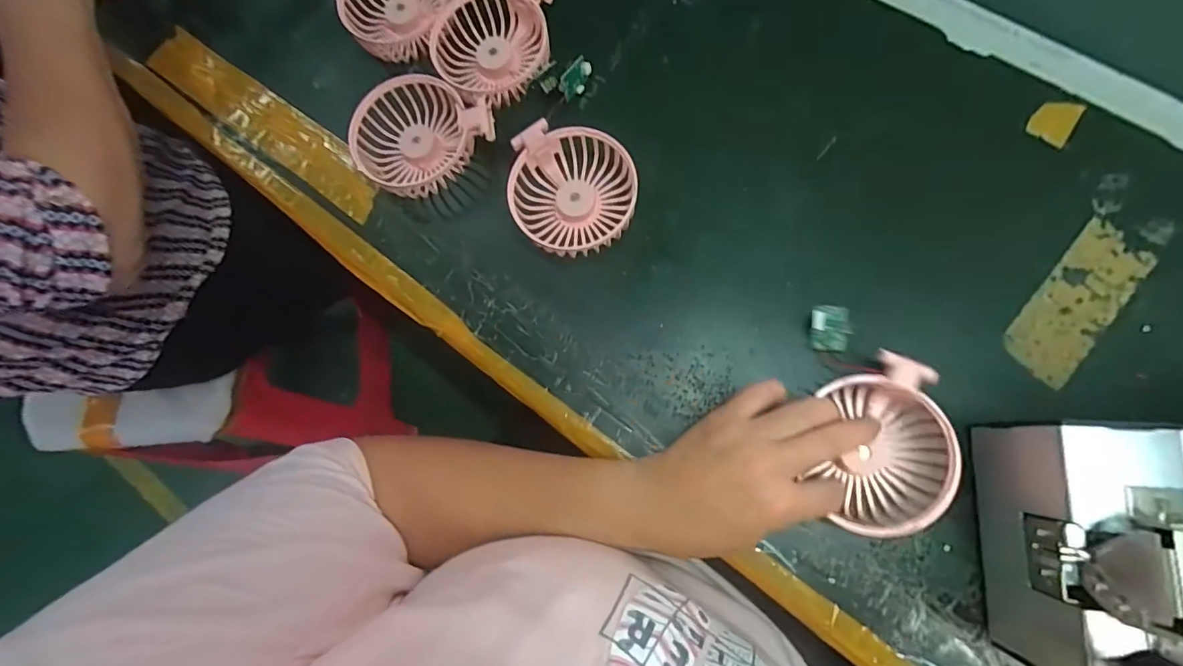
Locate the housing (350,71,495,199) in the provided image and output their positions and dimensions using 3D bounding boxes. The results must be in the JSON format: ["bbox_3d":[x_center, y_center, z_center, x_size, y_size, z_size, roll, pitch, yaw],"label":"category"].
[{"bbox_3d":[-0.135,-0.151,0.403,0.096,0.043,0.096,41,79,10],"label":"housing"}]

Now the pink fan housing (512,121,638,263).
[{"bbox_3d":[-0.013,-0.100,0.374,0.087,0.033,0.086,9,75,3],"label":"pink fan housing"}]

